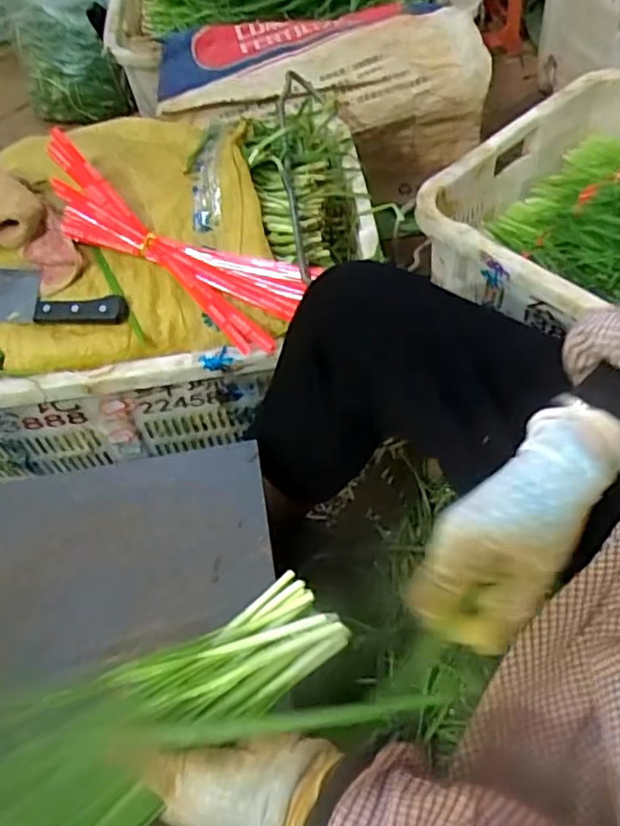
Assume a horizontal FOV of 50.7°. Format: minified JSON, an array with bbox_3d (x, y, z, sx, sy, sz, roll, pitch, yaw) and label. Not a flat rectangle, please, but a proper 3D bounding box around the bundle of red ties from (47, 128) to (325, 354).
[{"bbox_3d":[-0.153,-0.179,0.686,0.312,0.054,0.101,30,59,1],"label":"bundle of red ties"}]

